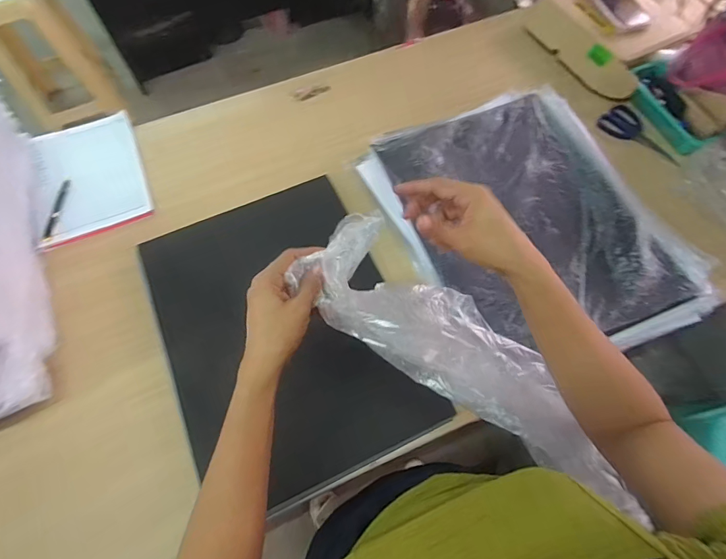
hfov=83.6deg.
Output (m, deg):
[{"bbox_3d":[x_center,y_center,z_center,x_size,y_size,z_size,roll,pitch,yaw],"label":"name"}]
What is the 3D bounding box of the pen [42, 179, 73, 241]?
[{"bbox_3d":[-0.586,-0.136,0.779,0.011,0.010,0.143,2,60,-14],"label":"pen"}]

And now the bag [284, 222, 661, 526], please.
[{"bbox_3d":[0.119,0.078,0.415,0.390,0.081,0.106,37,69,-10],"label":"bag"}]

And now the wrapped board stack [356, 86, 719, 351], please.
[{"bbox_3d":[0.282,-0.113,0.719,0.419,0.046,0.527,-22,67,-9],"label":"wrapped board stack"}]

